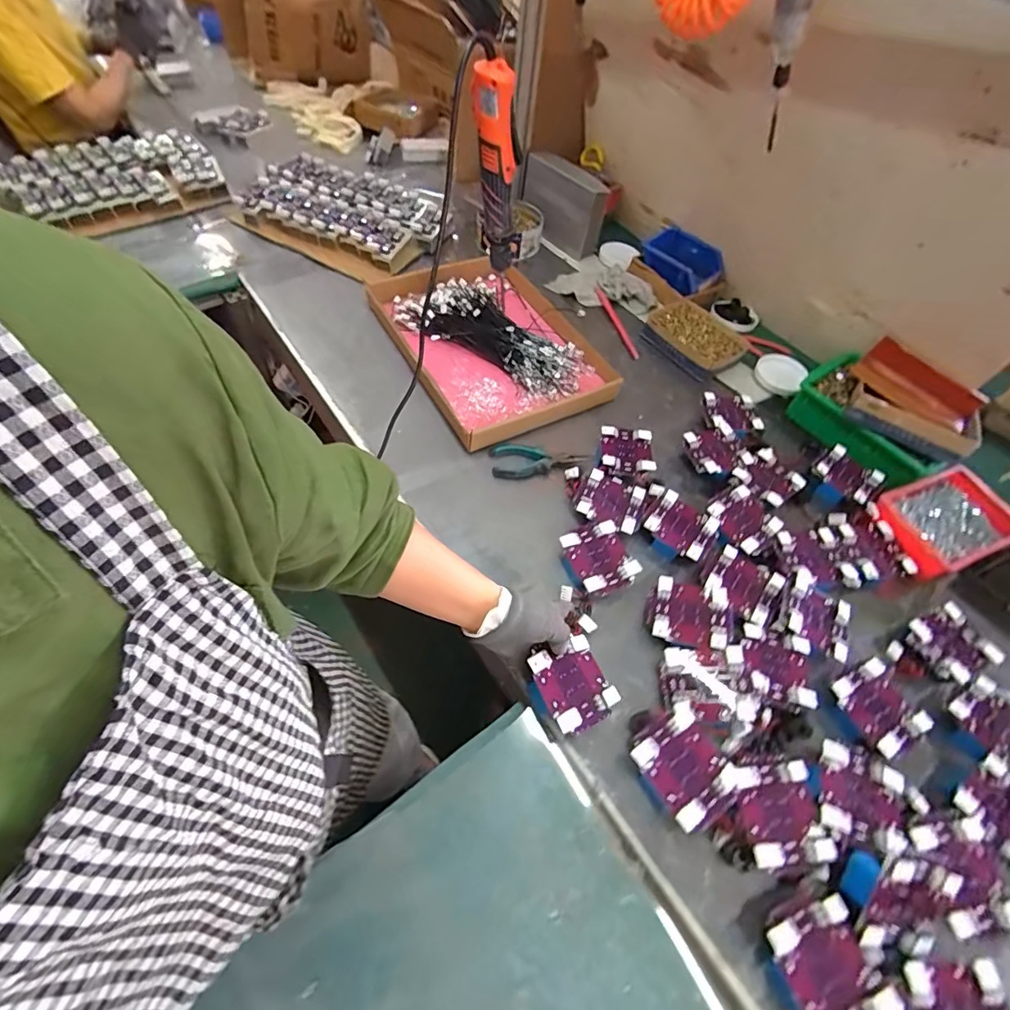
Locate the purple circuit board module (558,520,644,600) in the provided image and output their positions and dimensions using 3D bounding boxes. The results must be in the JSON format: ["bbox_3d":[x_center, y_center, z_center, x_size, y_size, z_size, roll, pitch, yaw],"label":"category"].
[{"bbox_3d":[0.129,0.076,0.645,0.085,0.030,0.097,-26,65,-14],"label":"purple circuit board module"}]

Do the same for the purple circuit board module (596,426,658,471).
[{"bbox_3d":[0.192,-0.087,0.758,0.085,0.022,0.084,6,52,2],"label":"purple circuit board module"}]

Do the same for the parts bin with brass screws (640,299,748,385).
[{"bbox_3d":[0.376,-0.343,0.961,0.143,0.037,0.199,-34,67,-17],"label":"parts bin with brass screws"}]

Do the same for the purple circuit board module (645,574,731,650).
[{"bbox_3d":[0.232,0.138,0.603,0.091,0.025,0.085,15,62,8],"label":"purple circuit board module"}]

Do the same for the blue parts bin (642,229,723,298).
[{"bbox_3d":[0.381,-0.547,1.051,0.181,0.063,0.123,41,69,19],"label":"blue parts bin"}]

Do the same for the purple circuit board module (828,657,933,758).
[{"bbox_3d":[0.441,0.237,0.556,0.076,0.015,0.088,-22,64,-12],"label":"purple circuit board module"}]

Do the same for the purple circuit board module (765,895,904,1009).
[{"bbox_3d":[0.287,0.417,0.425,0.088,0.033,0.087,-17,63,-9],"label":"purple circuit board module"}]

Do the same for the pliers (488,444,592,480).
[{"bbox_3d":[0.054,-0.072,0.751,0.151,0.012,0.062,-7,62,-4],"label":"pliers"}]

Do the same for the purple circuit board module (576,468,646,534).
[{"bbox_3d":[0.159,-0.006,0.703,0.084,0.024,0.095,22,63,11],"label":"purple circuit board module"}]

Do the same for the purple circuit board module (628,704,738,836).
[{"bbox_3d":[0.189,0.282,0.511,0.093,0.035,0.107,-28,65,-15],"label":"purple circuit board module"}]

